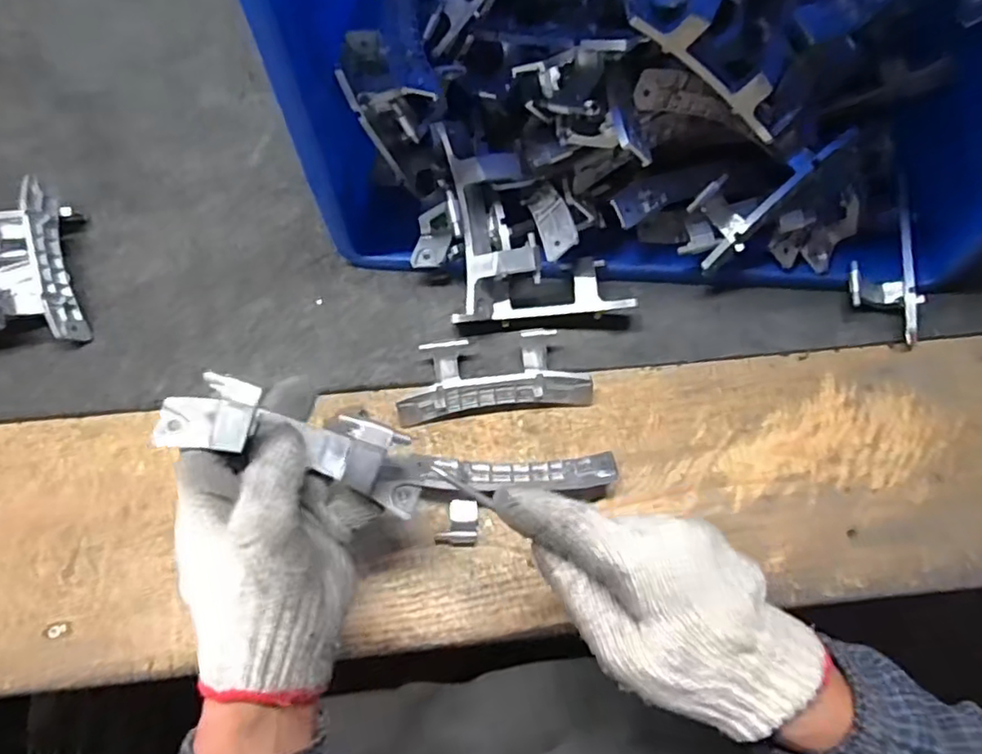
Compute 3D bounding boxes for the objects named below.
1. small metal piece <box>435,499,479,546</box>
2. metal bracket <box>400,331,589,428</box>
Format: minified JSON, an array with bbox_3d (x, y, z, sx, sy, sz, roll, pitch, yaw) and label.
[{"bbox_3d":[-0.025,0.108,0.471,0.030,0.008,0.032,2,67,0],"label":"small metal piece"},{"bbox_3d":[0.001,-0.002,0.506,0.150,0.031,0.060,-7,67,-4],"label":"metal bracket"}]

